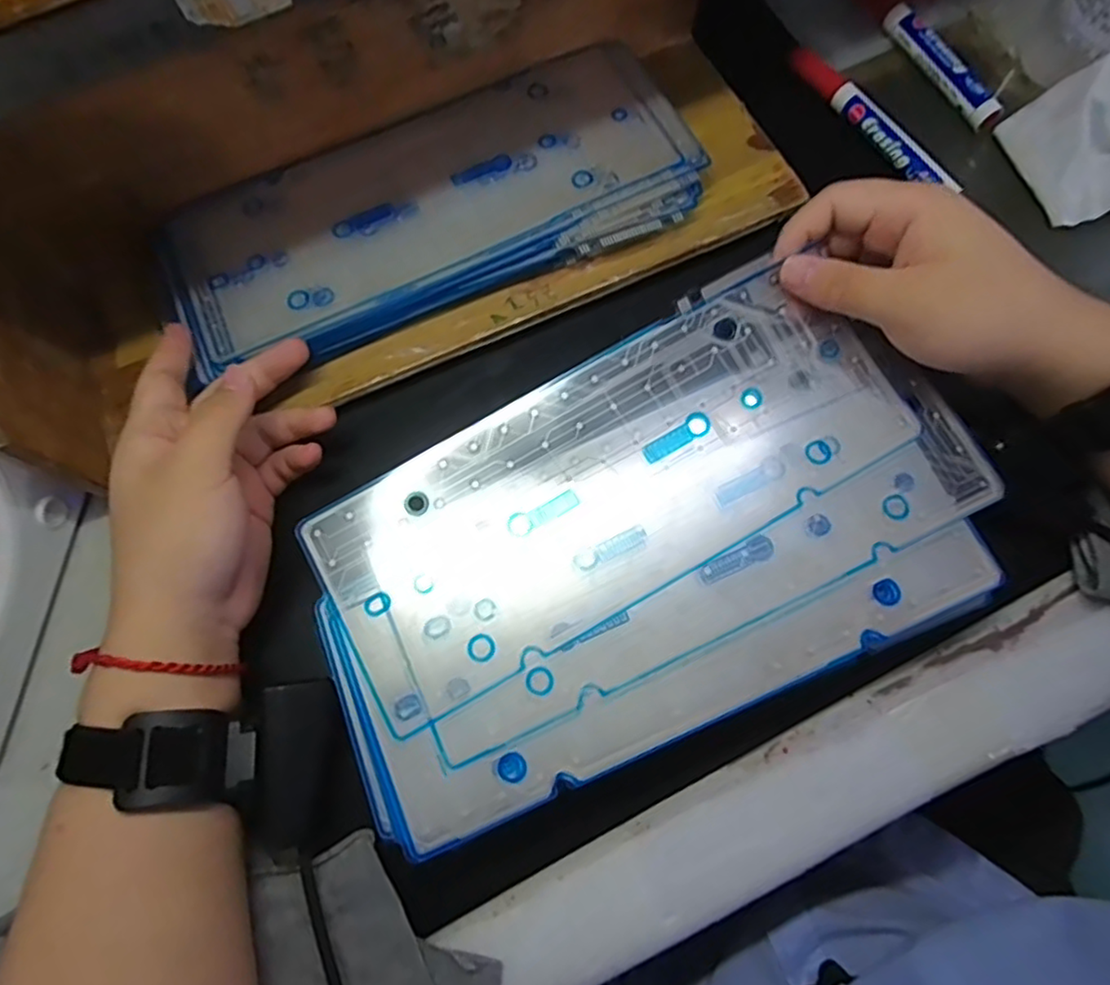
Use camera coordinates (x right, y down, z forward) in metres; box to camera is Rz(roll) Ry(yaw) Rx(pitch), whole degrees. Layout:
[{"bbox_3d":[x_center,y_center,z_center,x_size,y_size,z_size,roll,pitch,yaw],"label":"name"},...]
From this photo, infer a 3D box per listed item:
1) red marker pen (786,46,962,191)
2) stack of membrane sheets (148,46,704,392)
[{"bbox_3d":[0.191,-0.232,0.393,0.016,0.016,0.131,-32,74,-6],"label":"red marker pen"},{"bbox_3d":[-0.071,-0.167,0.369,0.296,0.019,0.130,-22,72,-4],"label":"stack of membrane sheets"}]

